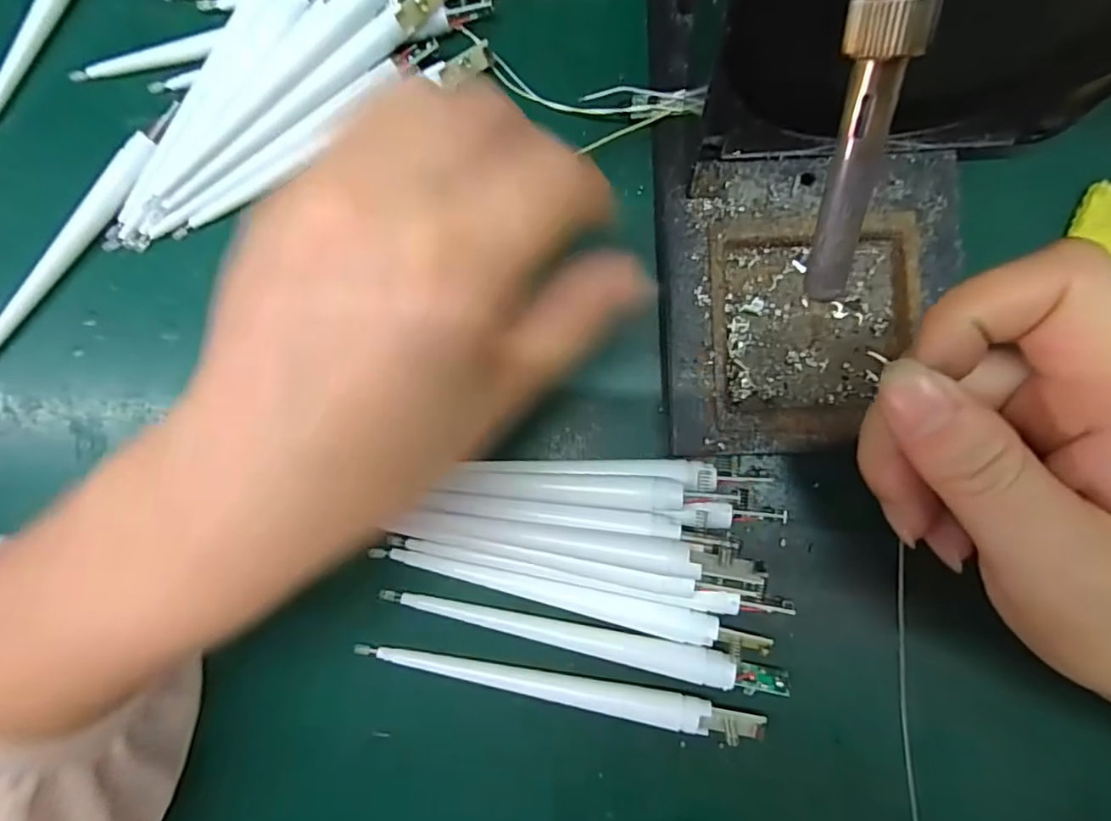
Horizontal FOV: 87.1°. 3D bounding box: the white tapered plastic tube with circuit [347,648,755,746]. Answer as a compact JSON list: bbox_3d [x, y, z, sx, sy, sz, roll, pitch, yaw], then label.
[{"bbox_3d":[-0.001,0.099,0.205,0.141,0.010,0.010,5,87,6],"label":"white tapered plastic tube with circuit"}]

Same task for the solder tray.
[{"bbox_3d":[0.089,-0.037,0.207,0.097,0.015,0.101,-1,86,5],"label":"solder tray"}]

